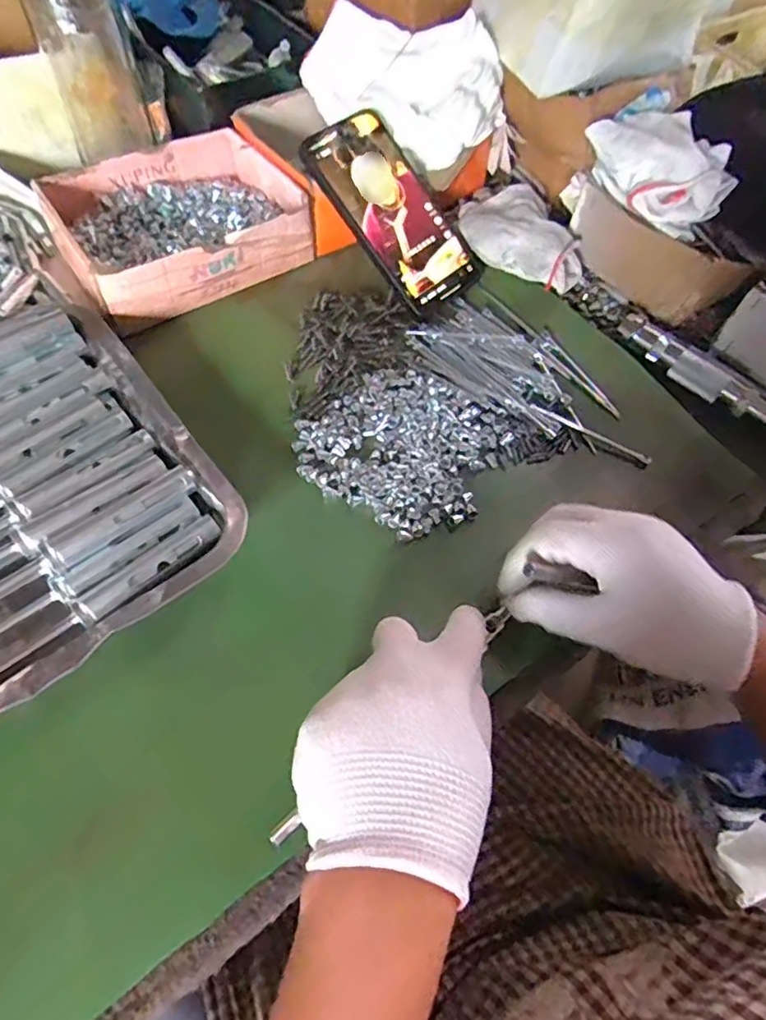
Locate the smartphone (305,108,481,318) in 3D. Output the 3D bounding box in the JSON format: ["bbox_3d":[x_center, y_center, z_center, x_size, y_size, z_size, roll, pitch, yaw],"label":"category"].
[{"bbox_3d":[0.013,-0.235,0.456,0.086,0.013,0.153,-42,101,-15],"label":"smartphone"}]

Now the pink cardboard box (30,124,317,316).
[{"bbox_3d":[-0.162,-0.229,0.463,0.175,0.051,0.143,-28,66,-18],"label":"pink cardboard box"}]

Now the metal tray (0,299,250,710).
[{"bbox_3d":[-0.209,-0.018,0.344,0.182,0.048,0.236,-34,68,-20],"label":"metal tray"}]

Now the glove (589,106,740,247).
[{"bbox_3d":[0.204,-0.255,0.428,0.063,0.052,0.098,-25,65,-18],"label":"glove"}]

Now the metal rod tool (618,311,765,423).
[{"bbox_3d":[0.240,-0.104,0.435,0.140,0.019,0.022,41,66,18],"label":"metal rod tool"}]

